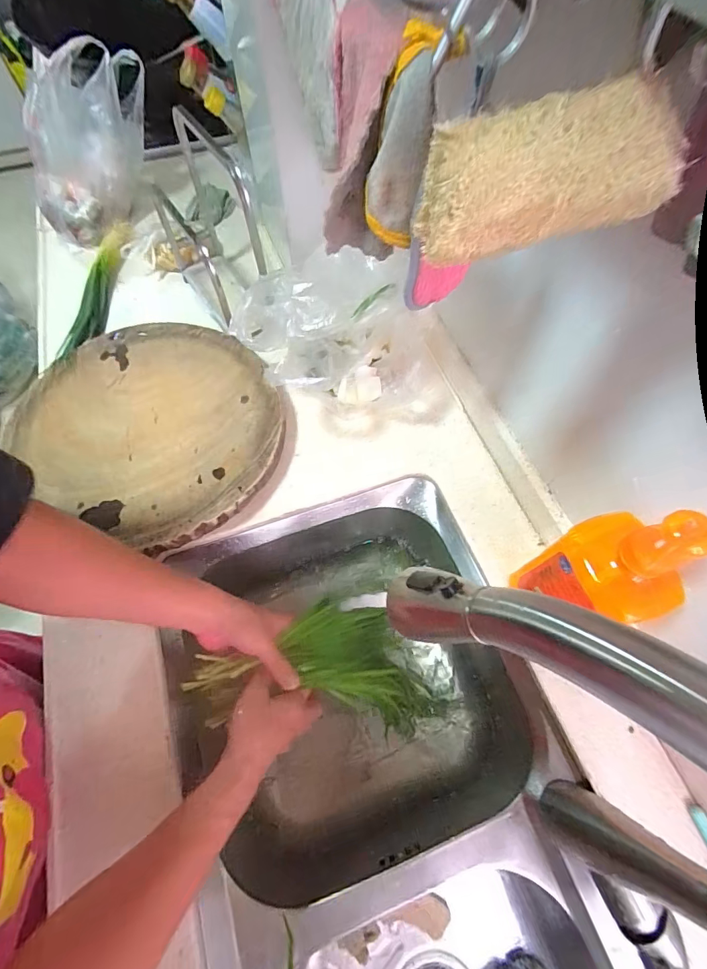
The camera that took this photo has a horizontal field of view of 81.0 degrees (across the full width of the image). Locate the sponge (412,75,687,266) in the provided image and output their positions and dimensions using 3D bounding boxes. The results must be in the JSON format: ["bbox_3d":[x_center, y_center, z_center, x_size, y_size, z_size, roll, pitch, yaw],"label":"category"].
[{"bbox_3d":[0.084,-0.134,0.181,0.099,0.049,0.036,-9,63,-5],"label":"sponge"}]

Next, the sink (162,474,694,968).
[{"bbox_3d":[0.053,0.406,0.495,0.395,0.229,0.756,-18,64,-9],"label":"sink"}]

